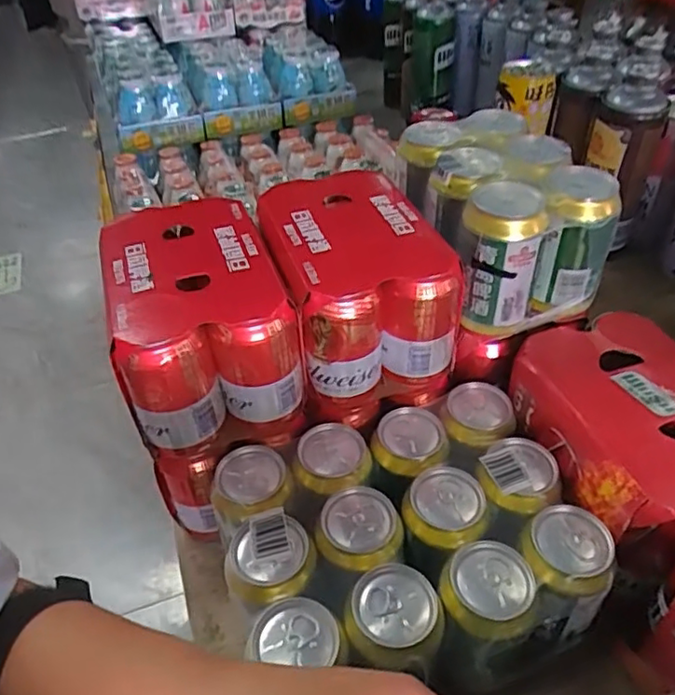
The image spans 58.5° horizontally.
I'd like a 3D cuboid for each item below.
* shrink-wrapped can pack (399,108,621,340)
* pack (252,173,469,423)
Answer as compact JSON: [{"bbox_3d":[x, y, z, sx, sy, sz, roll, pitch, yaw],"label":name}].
[{"bbox_3d":[0.137,-0.117,0.534,0.123,0.112,0.187,-13,43,-10],"label":"shrink-wrapped can pack"},{"bbox_3d":[0.015,-0.054,0.540,0.137,0.129,0.190,-13,43,-11],"label":"pack"}]

